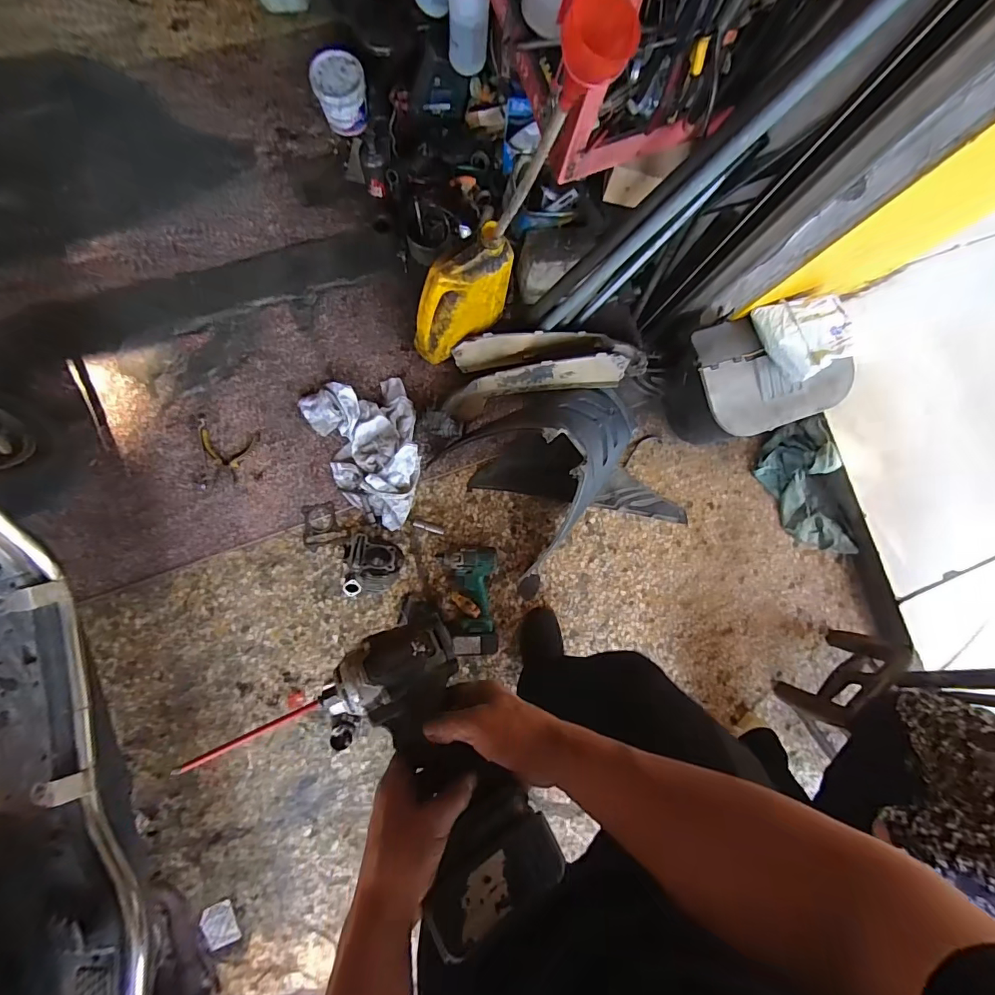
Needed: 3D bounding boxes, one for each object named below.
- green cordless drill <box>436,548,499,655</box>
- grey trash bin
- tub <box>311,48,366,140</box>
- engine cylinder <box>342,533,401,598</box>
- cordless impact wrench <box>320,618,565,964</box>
[{"bbox_3d":[-0.065,0.237,1.070,0.129,0.076,0.236,0,85,-5],"label":"green cordless drill"},{"bbox_3d":[0.579,-0.276,1.091,0.365,0.216,0.268,-20,87,-6],"label":"grey trash bin"},{"bbox_3d":[-0.363,-0.946,1.080,0.120,0.095,0.126,-14,87,-6],"label":"tub"},{"bbox_3d":[-0.274,0.150,1.033,0.105,0.113,0.127,2,85,-5],"label":"engine cylinder"},{"bbox_3d":[-0.048,0.237,0.421,0.121,0.087,0.247,-35,68,-5],"label":"cordless impact wrench"}]

